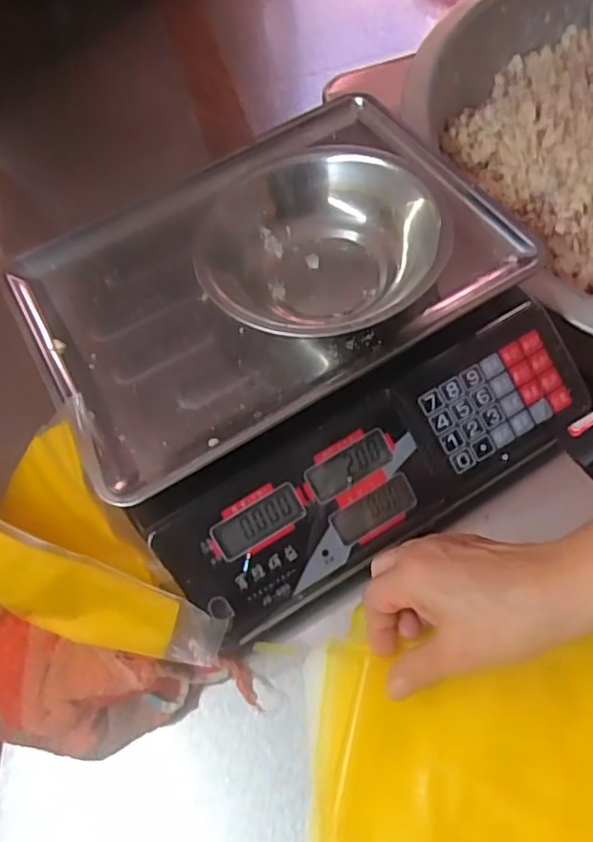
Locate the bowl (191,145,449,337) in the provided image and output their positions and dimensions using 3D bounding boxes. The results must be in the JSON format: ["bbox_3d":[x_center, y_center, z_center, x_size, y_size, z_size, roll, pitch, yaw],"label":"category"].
[{"bbox_3d":[0.014,-0.125,0.445,0.170,0.058,0.149,-20,61,-4],"label":"bowl"}]

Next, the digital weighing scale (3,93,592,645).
[{"bbox_3d":[0.000,-0.061,0.454,0.320,0.121,0.315,-28,65,-14],"label":"digital weighing scale"}]

